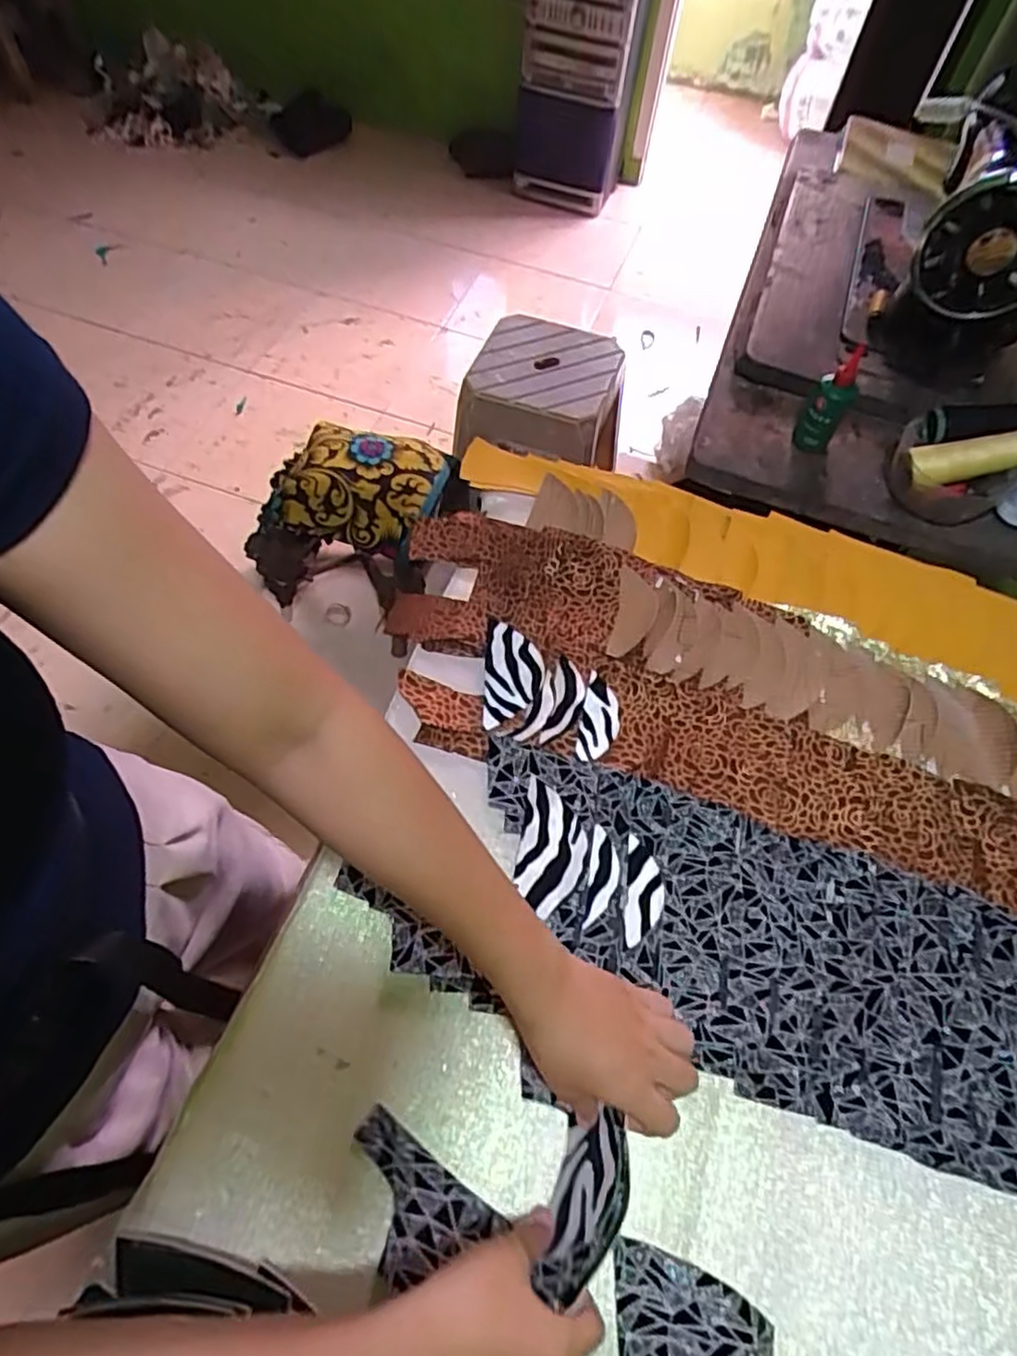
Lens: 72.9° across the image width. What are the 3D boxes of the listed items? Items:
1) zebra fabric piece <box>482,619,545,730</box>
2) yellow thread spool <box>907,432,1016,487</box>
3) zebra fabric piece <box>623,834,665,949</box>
[{"bbox_3d":[0.005,-0.005,0.602,0.051,0.008,0.099,2,61,-2],"label":"zebra fabric piece"},{"bbox_3d":[0.473,-0.226,0.705,0.112,0.032,0.030,-8,61,9],"label":"yellow thread spool"},{"bbox_3d":[0.101,0.159,0.513,0.029,0.004,0.078,8,61,1],"label":"zebra fabric piece"}]

